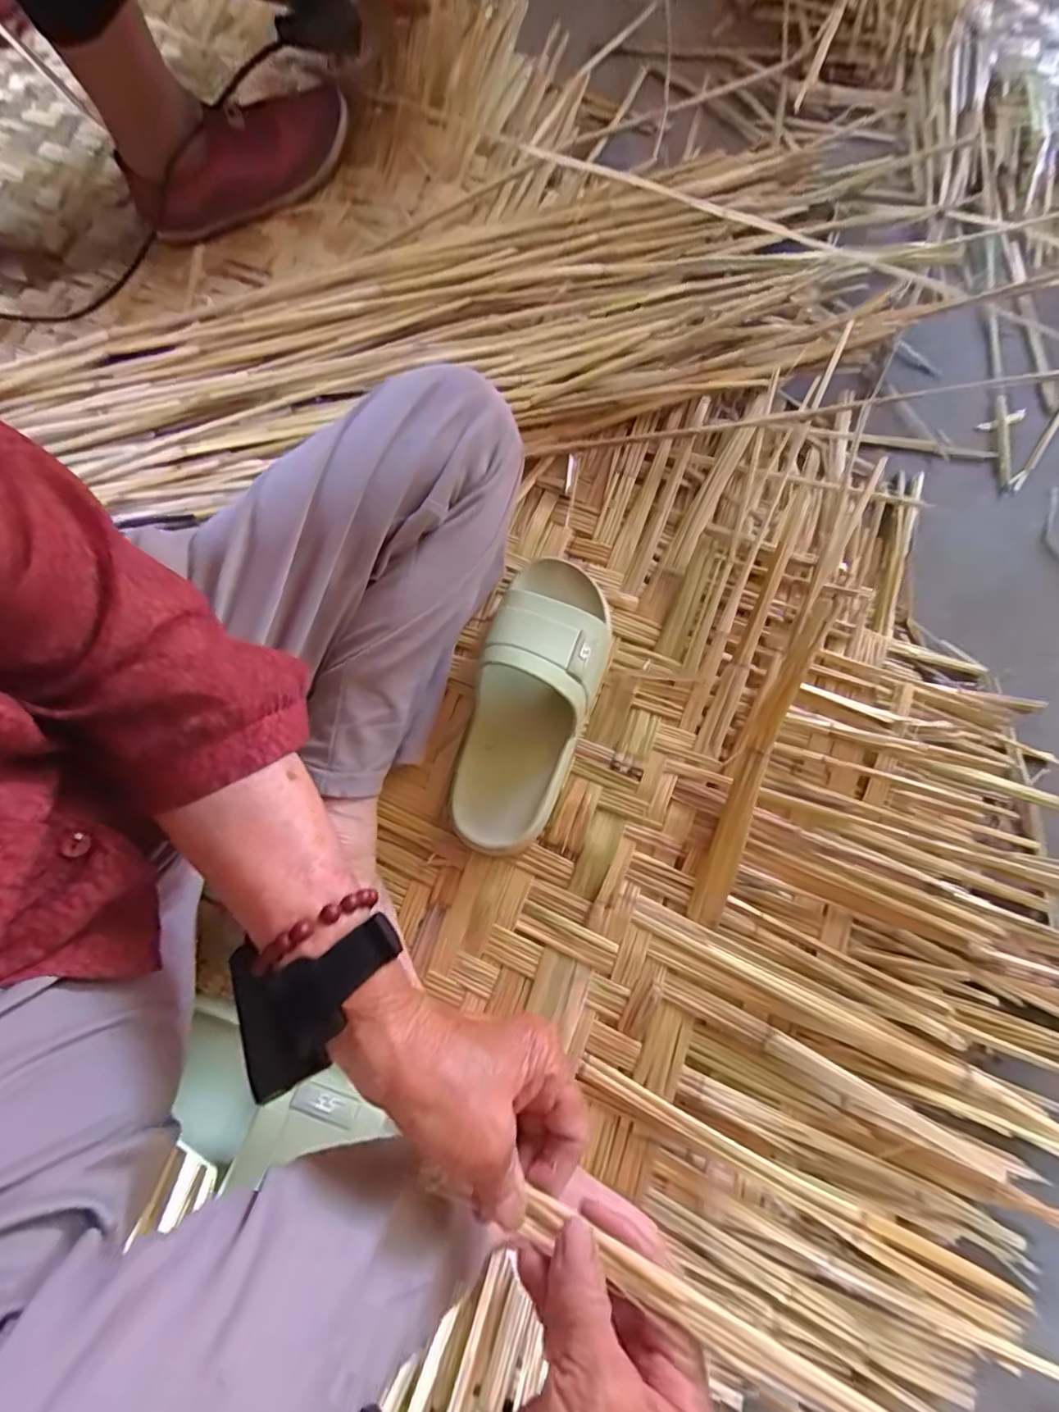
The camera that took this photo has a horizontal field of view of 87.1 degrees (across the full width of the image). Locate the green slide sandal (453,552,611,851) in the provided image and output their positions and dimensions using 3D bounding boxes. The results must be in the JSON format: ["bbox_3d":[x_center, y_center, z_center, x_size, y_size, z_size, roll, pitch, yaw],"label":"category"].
[{"bbox_3d":[0.004,-0.007,0.420,0.084,0.065,0.229,14,76,6],"label":"green slide sandal"}]

